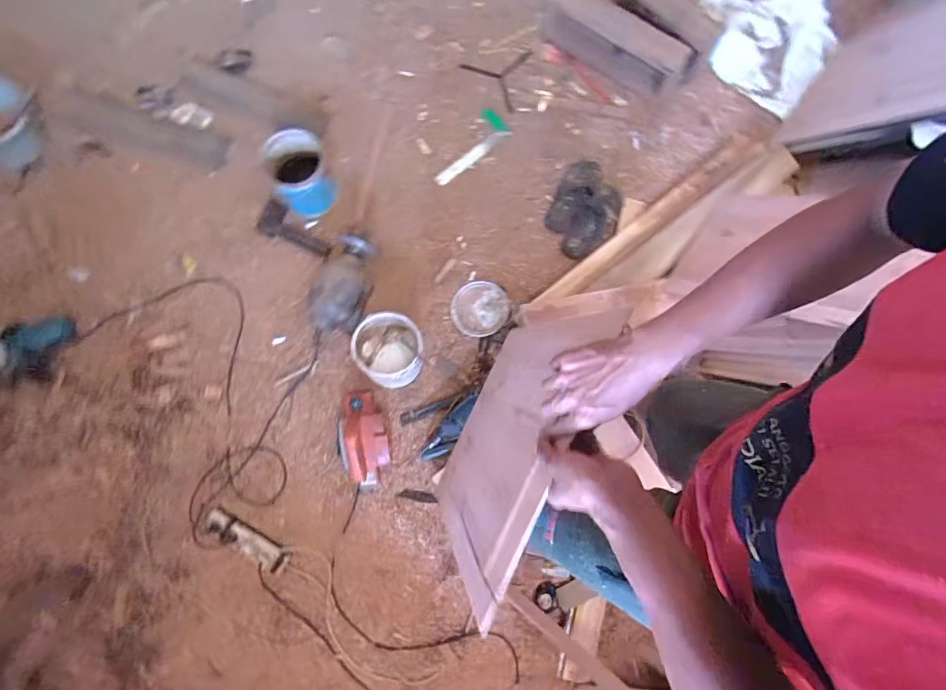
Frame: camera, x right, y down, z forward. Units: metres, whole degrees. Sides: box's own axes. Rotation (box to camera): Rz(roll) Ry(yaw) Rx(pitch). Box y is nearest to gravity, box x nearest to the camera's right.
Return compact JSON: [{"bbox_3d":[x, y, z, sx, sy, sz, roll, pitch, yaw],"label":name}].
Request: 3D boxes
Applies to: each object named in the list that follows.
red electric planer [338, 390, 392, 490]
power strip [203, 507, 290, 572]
[{"bbox_3d":[-0.308,0.263,1.269,0.123,0.118,0.273,-13,79,-4],"label":"red electric planer"},{"bbox_3d":[-0.625,0.538,1.241,0.252,0.029,0.069,31,80,5],"label":"power strip"}]

